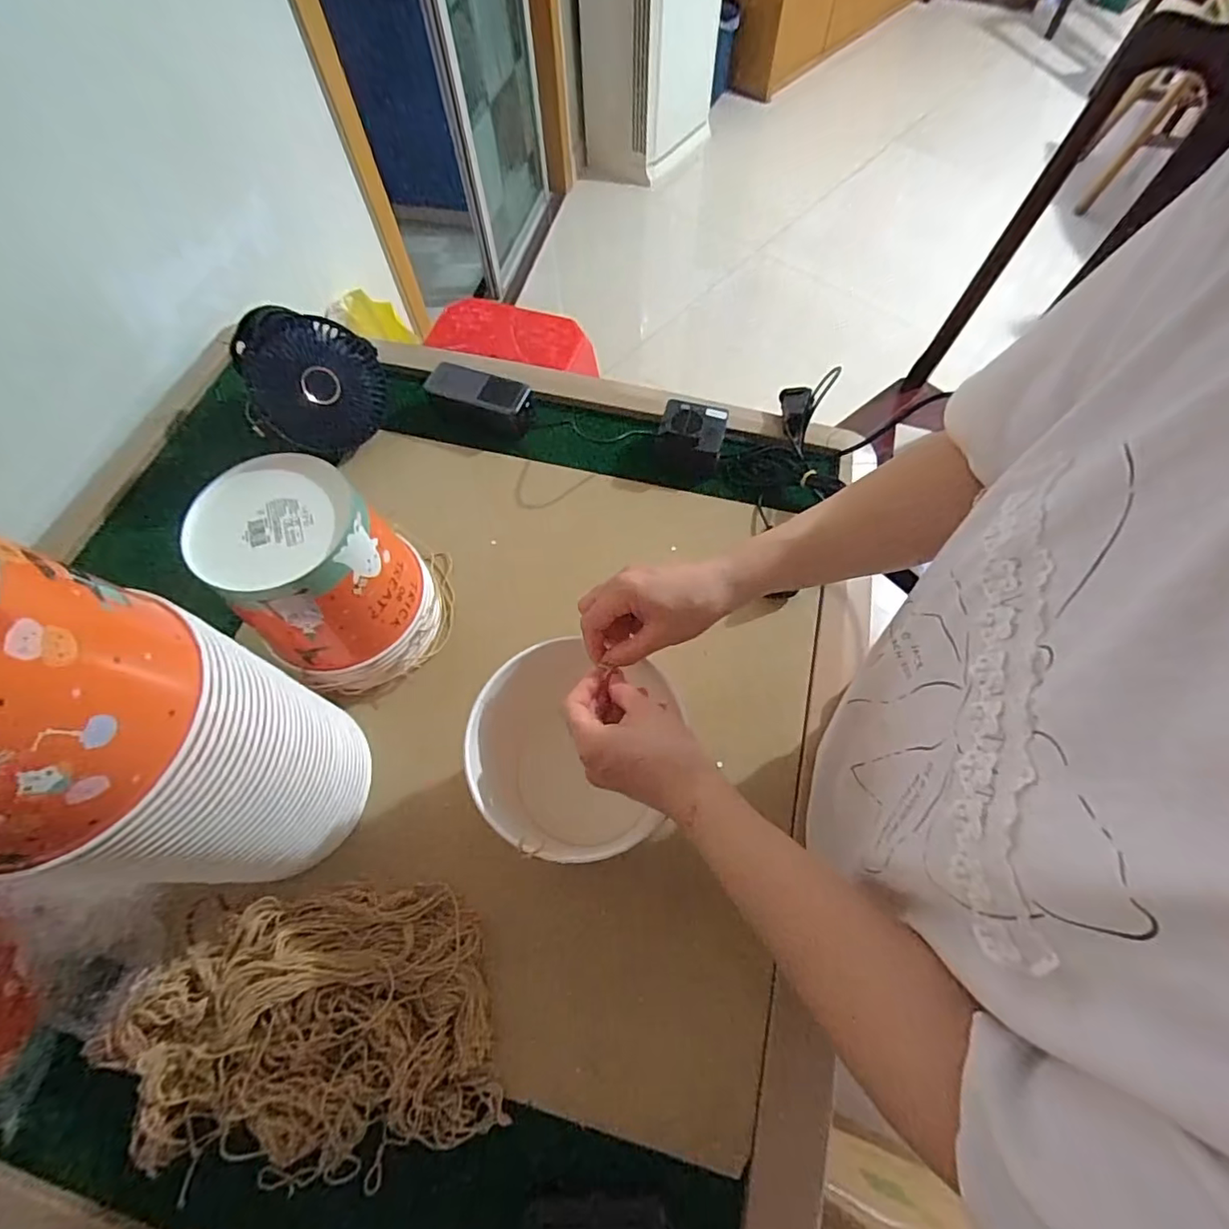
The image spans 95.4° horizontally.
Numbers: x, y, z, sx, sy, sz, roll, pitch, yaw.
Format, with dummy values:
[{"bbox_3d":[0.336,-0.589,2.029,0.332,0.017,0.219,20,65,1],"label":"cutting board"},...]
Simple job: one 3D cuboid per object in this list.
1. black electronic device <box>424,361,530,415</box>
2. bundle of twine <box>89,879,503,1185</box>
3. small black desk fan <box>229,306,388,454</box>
[{"bbox_3d":[-0.169,-0.282,0.692,0.122,0.008,0.046,16,76,1],"label":"black electronic device"},{"bbox_3d":[-0.238,0.314,0.421,0.286,0.042,0.187,-7,64,-2],"label":"bundle of twine"},{"bbox_3d":[-0.365,-0.287,0.678,0.157,0.102,0.153,-23,66,-9],"label":"small black desk fan"}]

